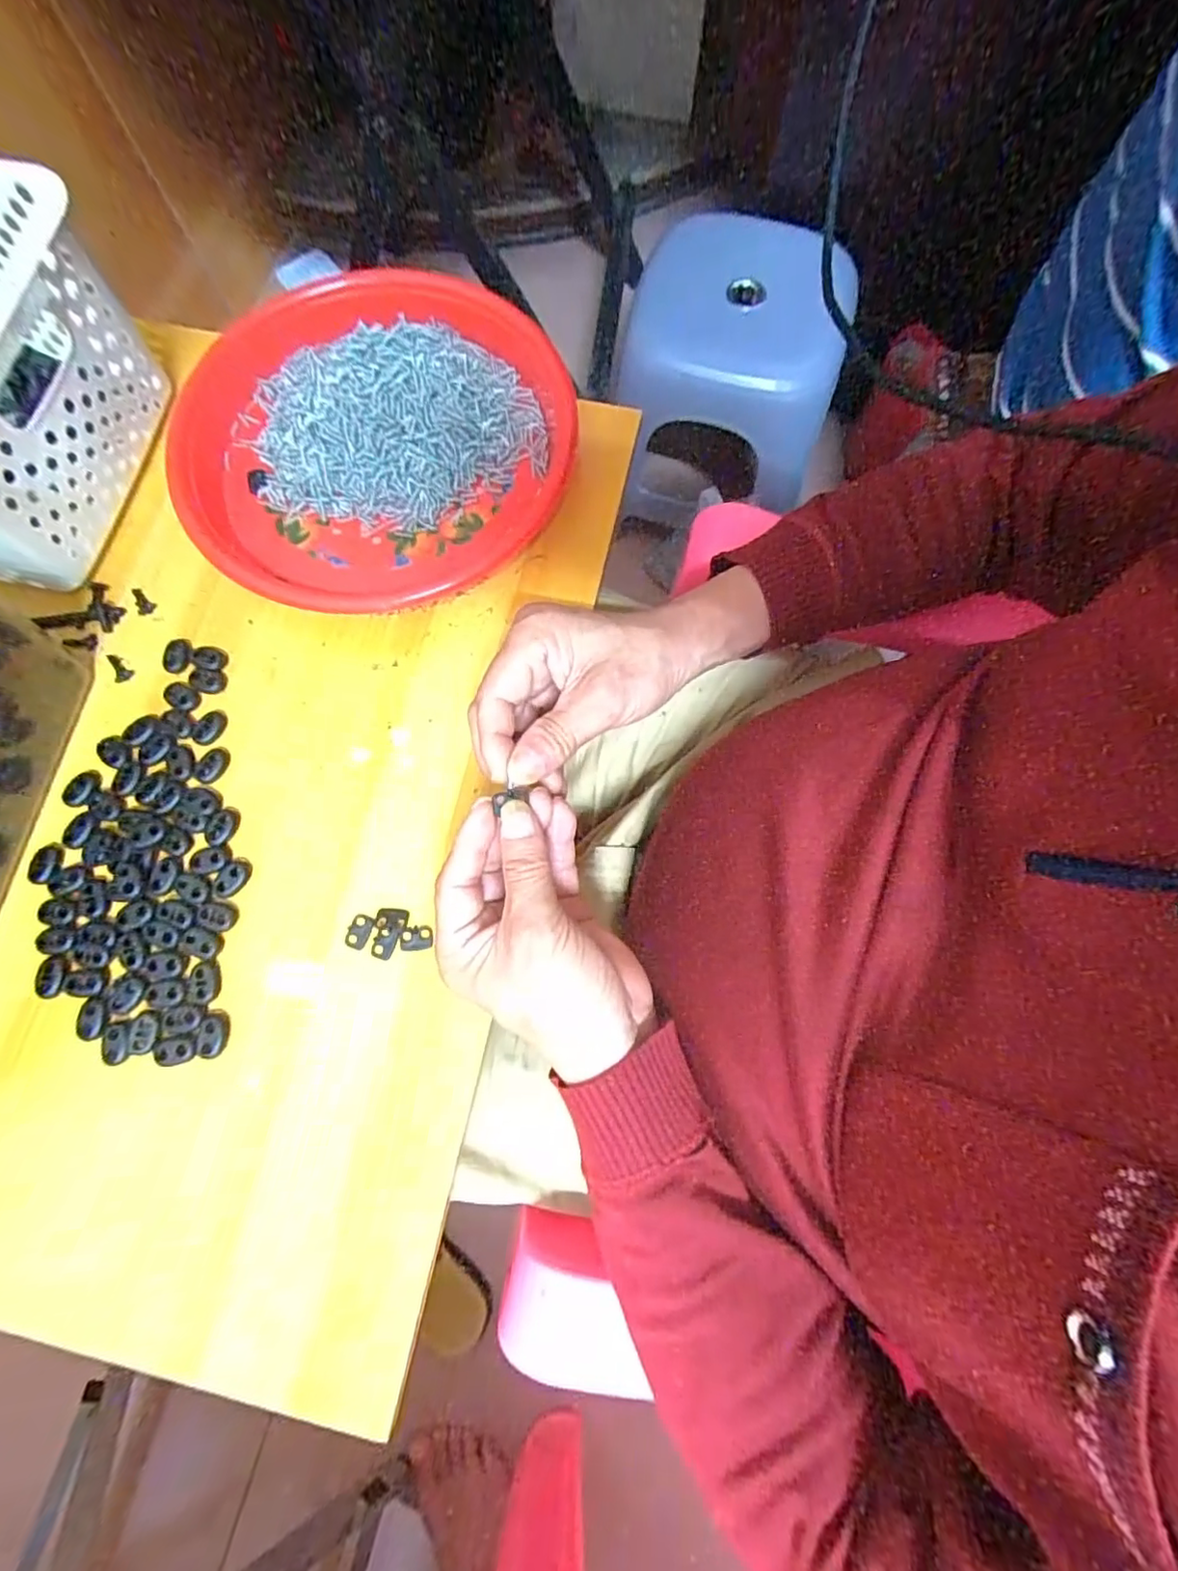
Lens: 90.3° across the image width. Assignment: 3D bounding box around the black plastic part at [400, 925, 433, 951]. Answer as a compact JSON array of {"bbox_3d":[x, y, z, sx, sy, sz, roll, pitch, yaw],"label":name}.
[{"bbox_3d":[-0.096,0.084,0.324,0.017,0.004,0.013,-5,76,-1],"label":"black plastic part"}]

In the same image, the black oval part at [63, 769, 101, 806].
[{"bbox_3d":[-0.296,0.001,0.342,0.017,0.004,0.023,28,77,6],"label":"black oval part"}]

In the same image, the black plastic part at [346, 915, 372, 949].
[{"bbox_3d":[-0.128,0.081,0.325,0.012,0.004,0.018,23,77,5],"label":"black plastic part"}]

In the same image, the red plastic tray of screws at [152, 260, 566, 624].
[{"bbox_3d":[-0.153,-0.236,0.376,0.254,0.045,0.243,42,79,9],"label":"red plastic tray of screws"}]

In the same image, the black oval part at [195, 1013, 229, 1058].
[{"bbox_3d":[-0.201,0.133,0.313,0.014,0.004,0.021,3,76,1],"label":"black oval part"}]

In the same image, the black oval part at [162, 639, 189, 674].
[{"bbox_3d":[-0.254,-0.080,0.361,0.017,0.004,0.022,4,78,1],"label":"black oval part"}]

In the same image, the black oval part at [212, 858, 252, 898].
[{"bbox_3d":[-0.202,0.052,0.331,0.014,0.004,0.023,34,78,8],"label":"black oval part"}]

